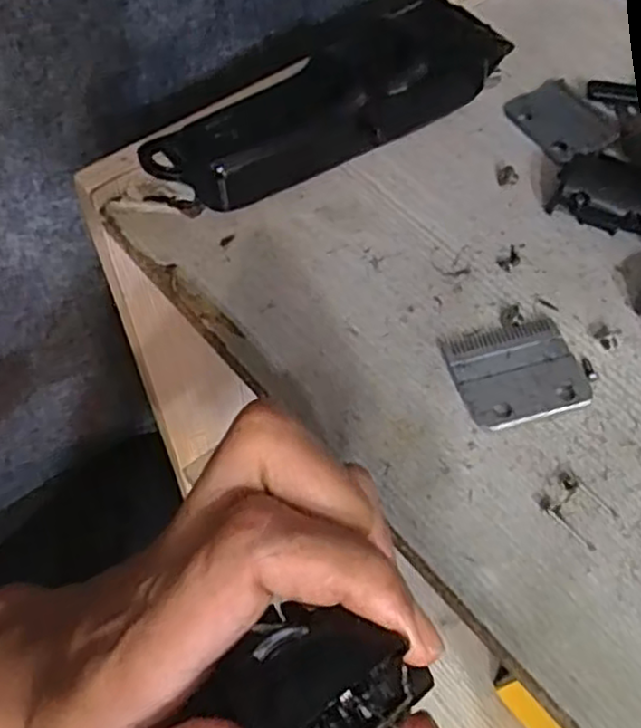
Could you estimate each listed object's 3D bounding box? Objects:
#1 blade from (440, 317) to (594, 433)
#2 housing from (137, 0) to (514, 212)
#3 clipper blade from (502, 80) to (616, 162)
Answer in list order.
[{"bbox_3d":[0.072,0.003,0.264,0.045,0.005,0.040,-13,59,-11],"label":"blade"},{"bbox_3d":[0.005,-0.110,0.308,0.165,0.044,0.031,-28,63,-19],"label":"housing"},{"bbox_3d":[0.113,-0.115,0.336,0.036,0.004,0.048,-27,62,-19],"label":"clipper blade"}]

